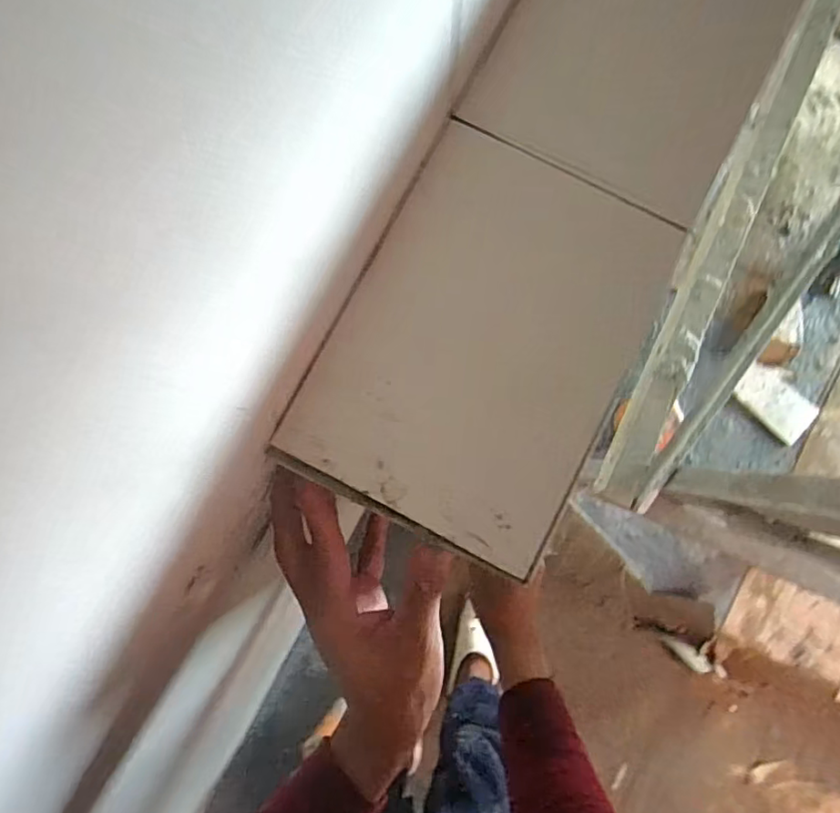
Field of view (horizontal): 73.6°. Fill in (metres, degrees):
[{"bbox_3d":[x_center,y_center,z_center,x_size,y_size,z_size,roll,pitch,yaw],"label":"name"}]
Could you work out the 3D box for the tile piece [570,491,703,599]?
[{"bbox_3d":[0.458,0.284,1.180,0.305,0.019,0.119,39,85,4],"label":"tile piece"}]

